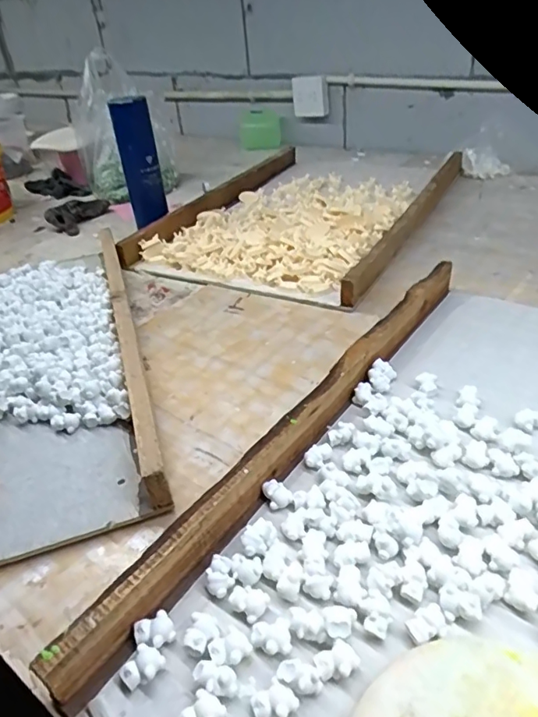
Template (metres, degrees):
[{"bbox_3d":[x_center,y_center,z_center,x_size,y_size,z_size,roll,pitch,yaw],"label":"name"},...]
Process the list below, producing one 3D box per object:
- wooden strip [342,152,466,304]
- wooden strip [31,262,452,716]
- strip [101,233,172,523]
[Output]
[{"bbox_3d":[0.243,-0.237,0.848,0.020,0.046,0.583,15,40,26],"label":"wooden strip"},{"bbox_3d":[0.050,0.048,0.477,0.022,0.048,0.576,21,43,32],"label":"wooden strip"},{"bbox_3d":[-0.181,-0.052,0.637,0.024,0.052,0.587,-14,36,-12],"label":"strip"}]

